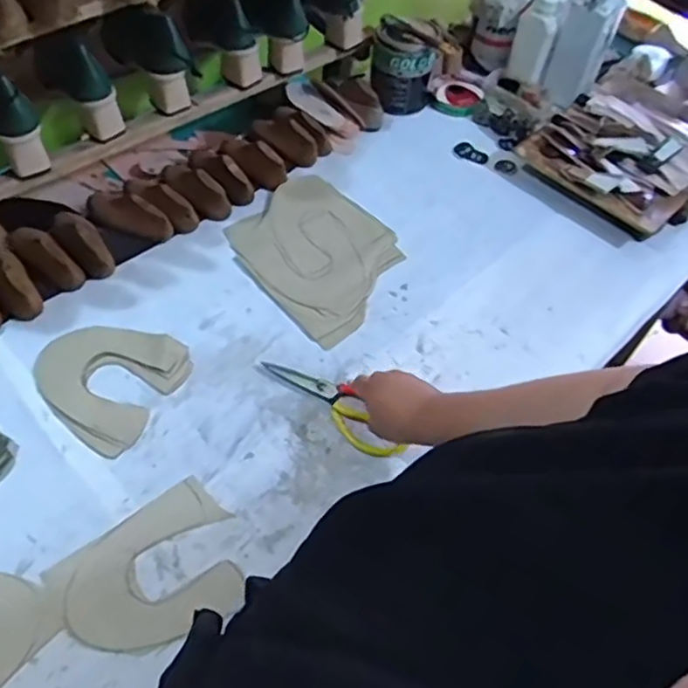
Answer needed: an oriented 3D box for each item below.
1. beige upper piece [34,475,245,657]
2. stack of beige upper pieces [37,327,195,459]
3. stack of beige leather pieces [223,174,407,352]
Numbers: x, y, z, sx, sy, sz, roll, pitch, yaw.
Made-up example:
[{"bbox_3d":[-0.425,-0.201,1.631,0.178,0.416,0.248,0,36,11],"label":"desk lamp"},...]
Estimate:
[{"bbox_3d":[-0.194,0.244,0.697,0.185,0.004,0.153,-33,61,-24],"label":"beige upper piece"},{"bbox_3d":[-0.299,0.039,0.835,0.168,0.006,0.169,25,56,12],"label":"stack of beige upper pieces"},{"bbox_3d":[-0.036,-0.139,0.984,0.226,0.011,0.266,-36,65,-27],"label":"stack of beige leather pieces"}]

